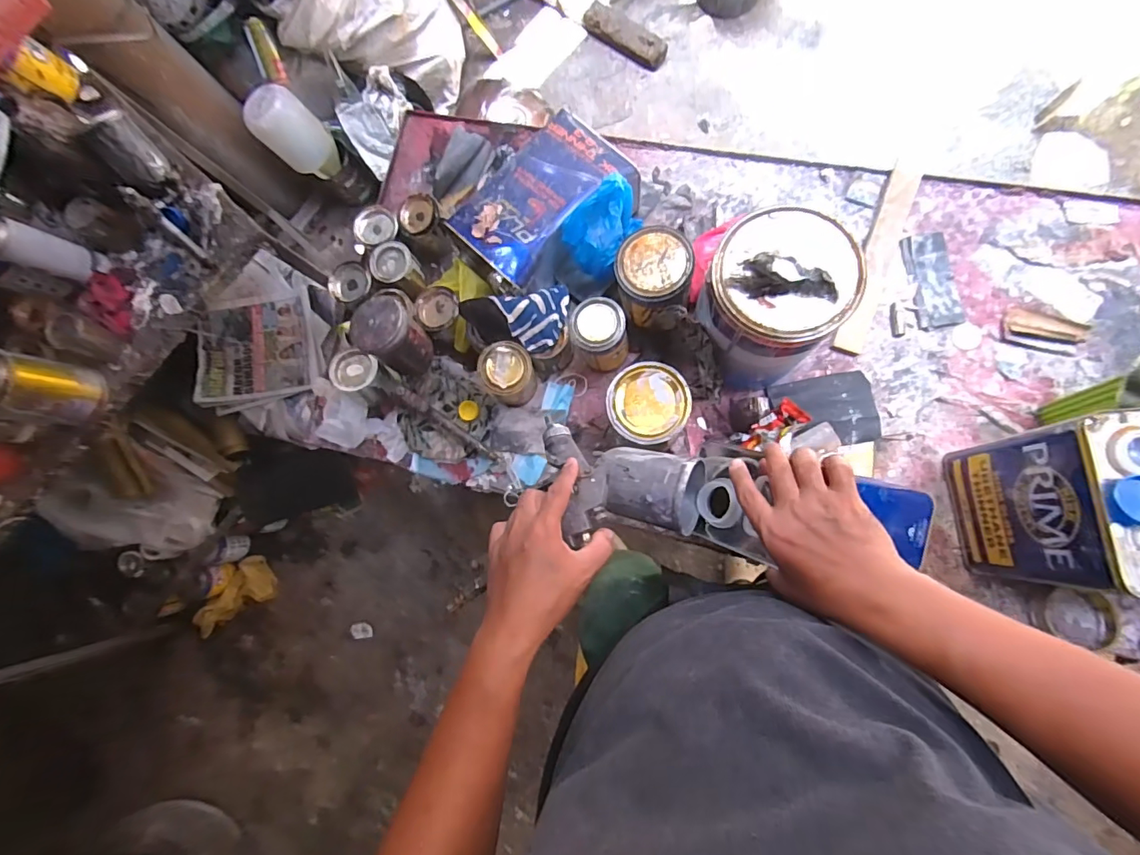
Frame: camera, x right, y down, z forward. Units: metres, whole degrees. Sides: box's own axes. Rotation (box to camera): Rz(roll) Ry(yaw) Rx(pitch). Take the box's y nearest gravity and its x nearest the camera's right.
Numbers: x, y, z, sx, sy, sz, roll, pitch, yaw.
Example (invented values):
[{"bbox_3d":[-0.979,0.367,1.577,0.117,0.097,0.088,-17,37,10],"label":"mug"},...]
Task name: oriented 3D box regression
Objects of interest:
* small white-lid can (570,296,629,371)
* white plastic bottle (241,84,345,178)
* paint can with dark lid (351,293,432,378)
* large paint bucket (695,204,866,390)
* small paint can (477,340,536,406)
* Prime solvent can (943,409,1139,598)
[{"bbox_3d":[0.046,-0.131,0.718,0.072,0.125,0.067,-1,84,10],"label":"small white-lid can"},{"bbox_3d":[-0.792,-0.842,1.447,0.143,0.229,0.158,44,93,12],"label":"white plastic bottle"},{"bbox_3d":[-0.247,-0.130,0.713,0.081,0.114,0.077,-1,84,10],"label":"paint can with dark lid"},{"bbox_3d":[0.254,-0.152,0.655,0.158,0.216,0.160,-1,84,10],"label":"large paint bucket"},{"bbox_3d":[-0.082,-0.074,0.726,0.069,0.117,0.064,-32,79,5],"label":"small paint can"},{"bbox_3d":[0.549,0.079,0.559,0.118,0.262,0.168,-5,83,10],"label":"Prime solvent can"}]

